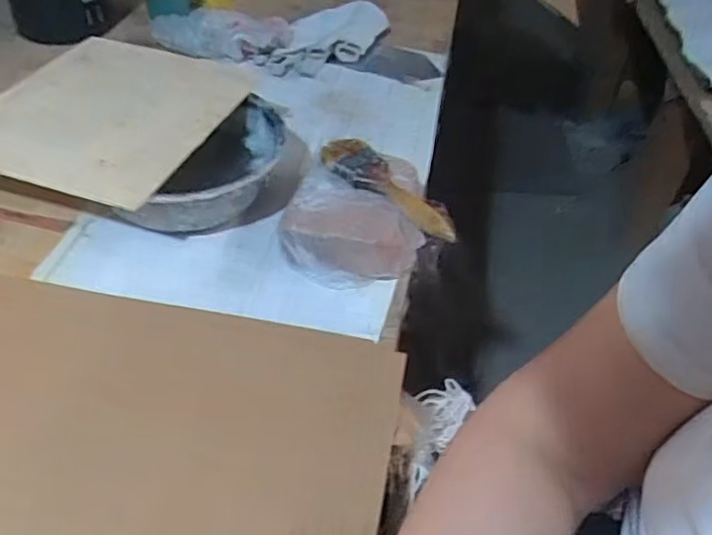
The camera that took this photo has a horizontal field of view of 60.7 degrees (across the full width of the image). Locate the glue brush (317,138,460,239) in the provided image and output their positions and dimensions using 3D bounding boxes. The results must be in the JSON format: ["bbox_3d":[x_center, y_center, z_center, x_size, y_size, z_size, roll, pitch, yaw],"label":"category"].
[{"bbox_3d":[0.033,-0.082,0.601,0.046,0.023,0.178,-29,55,-28],"label":"glue brush"}]

